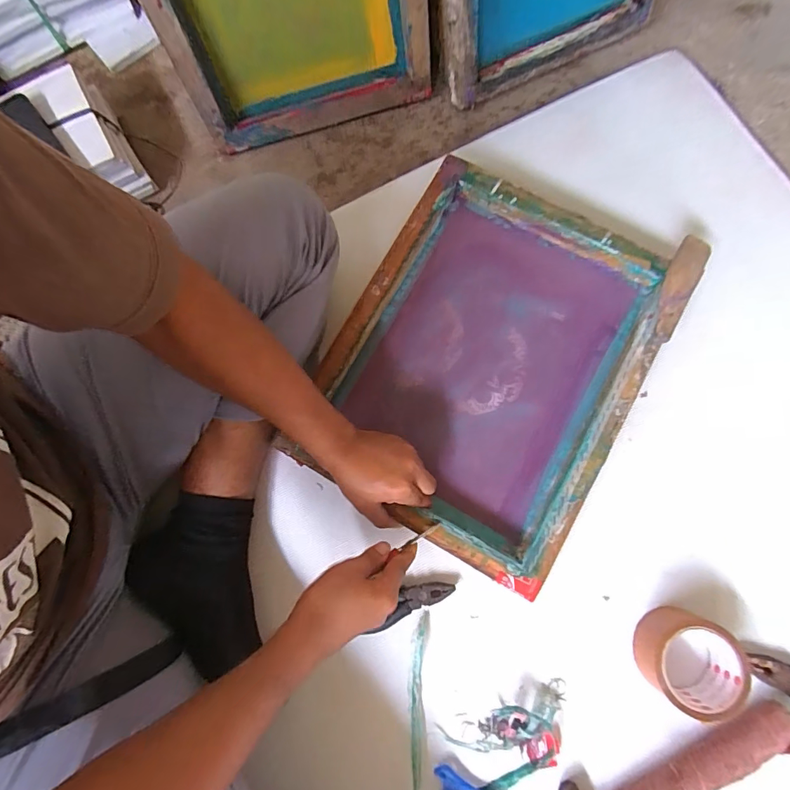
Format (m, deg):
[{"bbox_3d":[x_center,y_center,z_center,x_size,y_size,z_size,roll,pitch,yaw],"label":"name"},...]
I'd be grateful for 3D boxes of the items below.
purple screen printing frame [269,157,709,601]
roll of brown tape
[{"bbox_3d":[0.116,-0.044,0.531,0.351,0.064,0.452,28,80,6],"label":"purple screen printing frame"},{"bbox_3d":[0.321,0.289,0.460,0.104,0.051,0.098,17,78,7],"label":"roll of brown tape"}]

